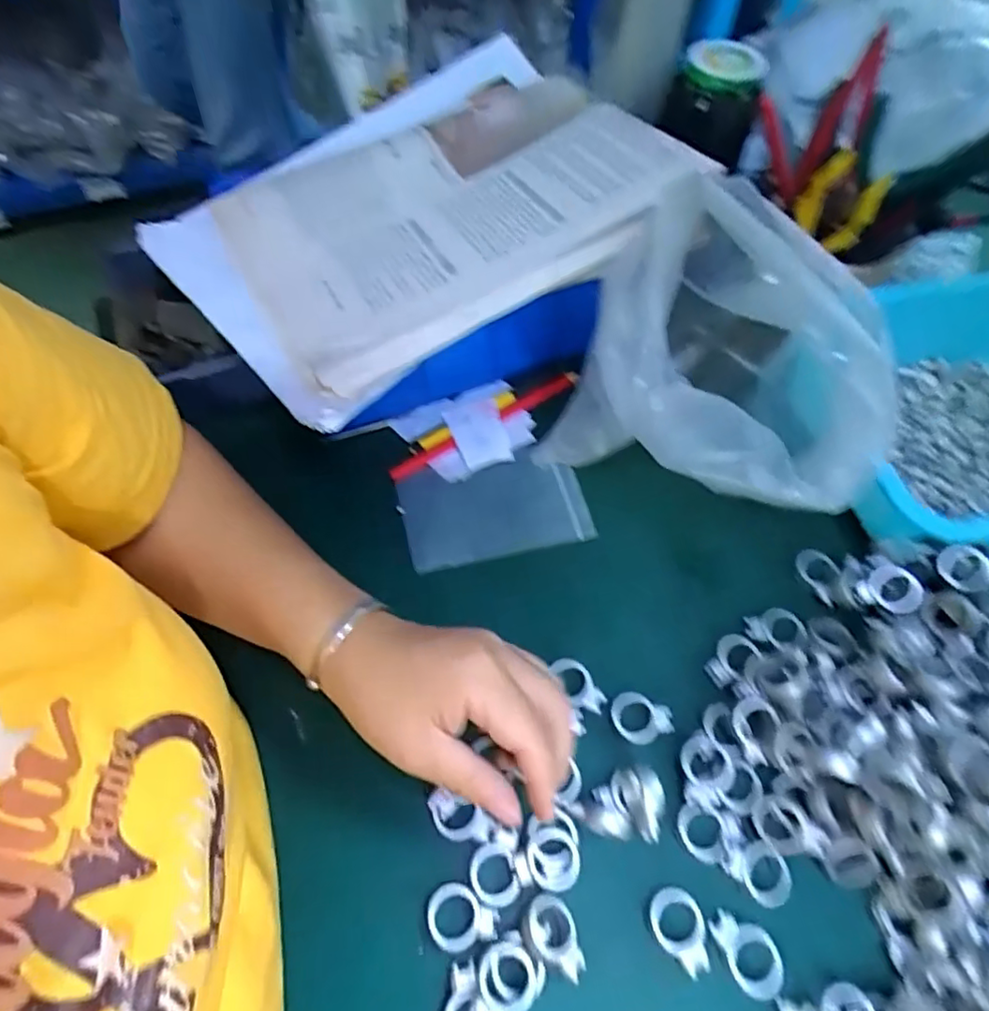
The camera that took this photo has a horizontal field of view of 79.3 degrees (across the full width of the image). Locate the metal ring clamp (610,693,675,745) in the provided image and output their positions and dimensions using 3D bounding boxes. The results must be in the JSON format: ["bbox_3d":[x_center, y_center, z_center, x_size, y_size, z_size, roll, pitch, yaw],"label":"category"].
[{"bbox_3d":[0.086,0.123,0.345,0.035,0.004,0.028,-1,59,-3],"label":"metal ring clamp"}]

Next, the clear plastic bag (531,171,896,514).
[{"bbox_3d":[0.143,-0.074,0.363,0.163,0.169,0.181,-39,68,-22],"label":"clear plastic bag"}]

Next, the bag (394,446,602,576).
[{"bbox_3d":[0.000,0.001,0.422,0.125,0.009,0.078,-14,60,-7],"label":"bag"}]

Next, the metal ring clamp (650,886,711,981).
[{"bbox_3d":[0.093,0.210,0.295,0.026,0.005,0.037,-22,63,-14],"label":"metal ring clamp"}]

